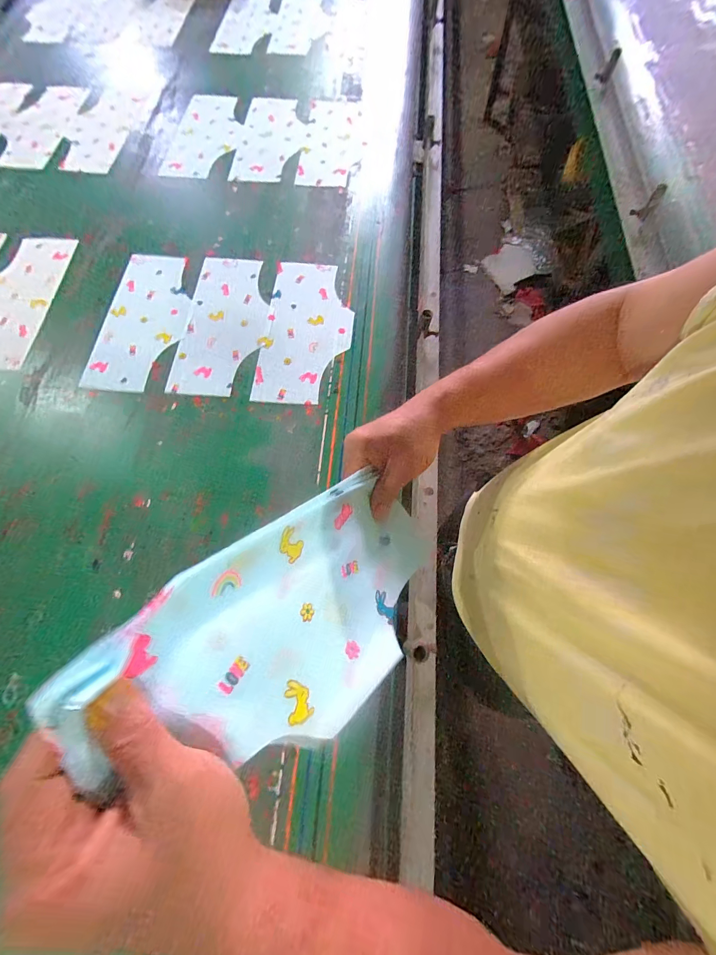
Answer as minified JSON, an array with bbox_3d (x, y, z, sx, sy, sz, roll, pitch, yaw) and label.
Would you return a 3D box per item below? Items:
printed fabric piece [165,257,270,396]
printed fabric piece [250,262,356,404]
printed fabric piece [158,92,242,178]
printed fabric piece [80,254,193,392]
[{"bbox_3d":[-0.242,-0.283,0.667,0.148,0.006,0.302,4,70,4],"label":"printed fabric piece"},{"bbox_3d":[-0.091,-0.268,0.660,0.155,0.011,0.304,4,70,4],"label":"printed fabric piece"},{"bbox_3d":[-0.352,-0.802,0.855,0.154,0.011,0.298,4,70,4],"label":"printed fabric piece"},{"bbox_3d":[-0.390,-0.293,0.674,0.148,0.009,0.303,3,70,3],"label":"printed fabric piece"}]

